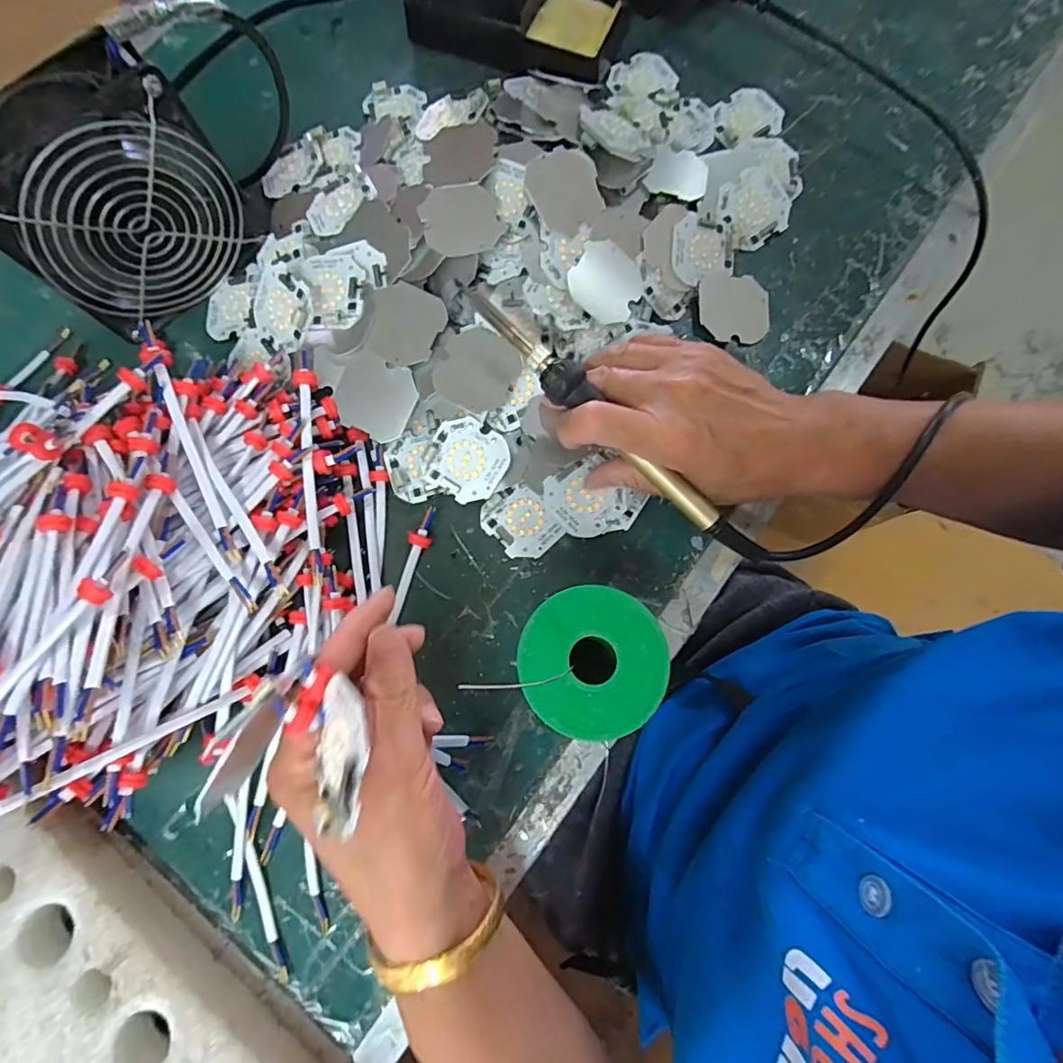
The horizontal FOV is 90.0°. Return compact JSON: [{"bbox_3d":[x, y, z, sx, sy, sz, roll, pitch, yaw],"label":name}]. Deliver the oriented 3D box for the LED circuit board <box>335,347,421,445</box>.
[{"bbox_3d":[-0.094,-0.081,0.321,0.044,0.004,0.045,25,95,-4],"label":"LED circuit board"}]

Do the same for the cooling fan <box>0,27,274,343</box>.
[{"bbox_3d":[-0.233,-0.187,0.309,0.121,0.124,0.041,-44,77,-4],"label":"cooling fan"}]

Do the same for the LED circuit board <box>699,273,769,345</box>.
[{"bbox_3d":[0.133,-0.147,0.349,0.046,0.004,0.047,7,79,-1],"label":"LED circuit board"}]

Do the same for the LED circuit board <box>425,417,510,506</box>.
[{"bbox_3d":[-0.038,-0.043,0.320,0.046,0.004,0.045,36,95,-2],"label":"LED circuit board"}]

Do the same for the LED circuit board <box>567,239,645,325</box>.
[{"bbox_3d":[0.048,-0.156,0.335,0.045,0.004,0.045,33,87,-15],"label":"LED circuit board"}]

